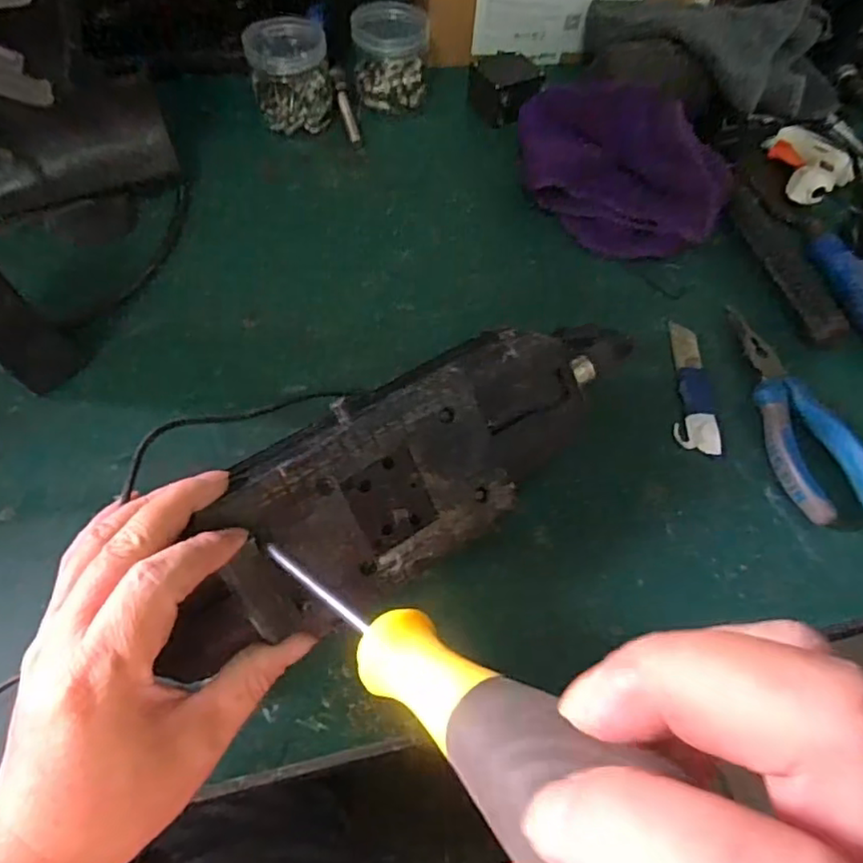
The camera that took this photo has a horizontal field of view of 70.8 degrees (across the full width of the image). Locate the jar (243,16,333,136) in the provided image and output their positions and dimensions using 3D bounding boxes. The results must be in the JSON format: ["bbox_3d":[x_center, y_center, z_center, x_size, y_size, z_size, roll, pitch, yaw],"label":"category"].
[{"bbox_3d":[-0.113,-0.286,0.489,0.061,0.065,0.051,-8,61,-8],"label":"jar"}]

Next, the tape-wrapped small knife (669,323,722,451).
[{"bbox_3d":[0.167,-0.031,0.391,0.027,0.005,0.098,5,60,-1],"label":"tape-wrapped small knife"}]

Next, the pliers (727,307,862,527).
[{"bbox_3d":[0.226,-0.016,0.381,0.050,0.018,0.150,-4,61,-6],"label":"pliers"}]

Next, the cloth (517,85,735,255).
[{"bbox_3d":[0.132,-0.194,0.447,0.165,0.057,0.105,36,65,16],"label":"cloth"}]

